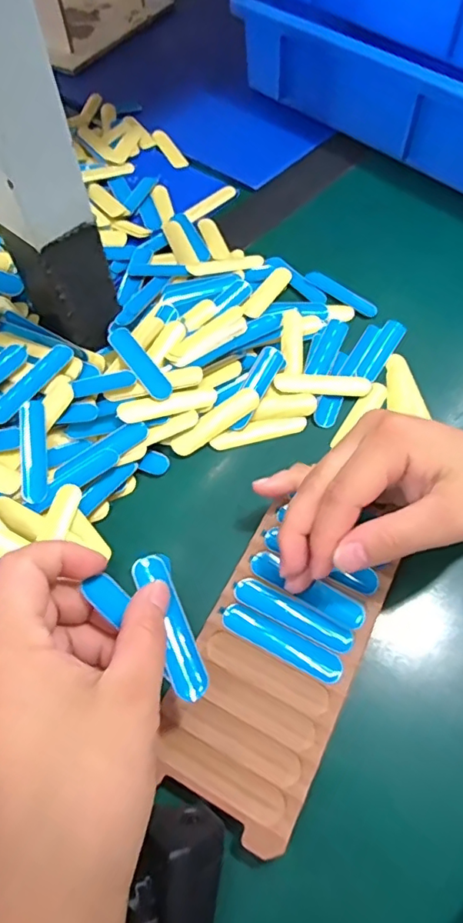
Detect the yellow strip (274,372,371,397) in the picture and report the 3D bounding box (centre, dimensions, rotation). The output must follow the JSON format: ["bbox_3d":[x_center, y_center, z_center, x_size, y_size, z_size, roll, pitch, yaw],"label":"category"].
[{"bbox_3d":[0.059,-0.051,0.349,0.062,0.006,0.014,2,61,5],"label":"yellow strip"}]

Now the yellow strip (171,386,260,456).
[{"bbox_3d":[-0.010,-0.025,0.333,0.062,0.004,0.016,-37,80,-9],"label":"yellow strip"}]

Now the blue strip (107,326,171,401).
[{"bbox_3d":[-0.059,-0.063,0.337,0.015,0.008,0.061,-32,64,-14],"label":"blue strip"}]

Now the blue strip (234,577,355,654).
[{"bbox_3d":[0.030,0.075,0.262,0.061,0.004,0.013,24,65,16],"label":"blue strip"}]

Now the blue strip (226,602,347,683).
[{"bbox_3d":[0.024,0.087,0.258,0.061,0.004,0.014,24,65,16],"label":"blue strip"}]

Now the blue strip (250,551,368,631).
[{"bbox_3d":[0.038,0.064,0.269,0.062,0.004,0.014,27,66,15],"label":"blue strip"}]

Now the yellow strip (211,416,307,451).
[{"bbox_3d":[0.017,-0.018,0.335,0.060,0.005,0.013,-15,61,-5],"label":"yellow strip"}]

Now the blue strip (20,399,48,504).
[{"bbox_3d":[-0.116,-0.006,0.313,0.015,0.006,0.062,-7,74,-1],"label":"blue strip"}]

